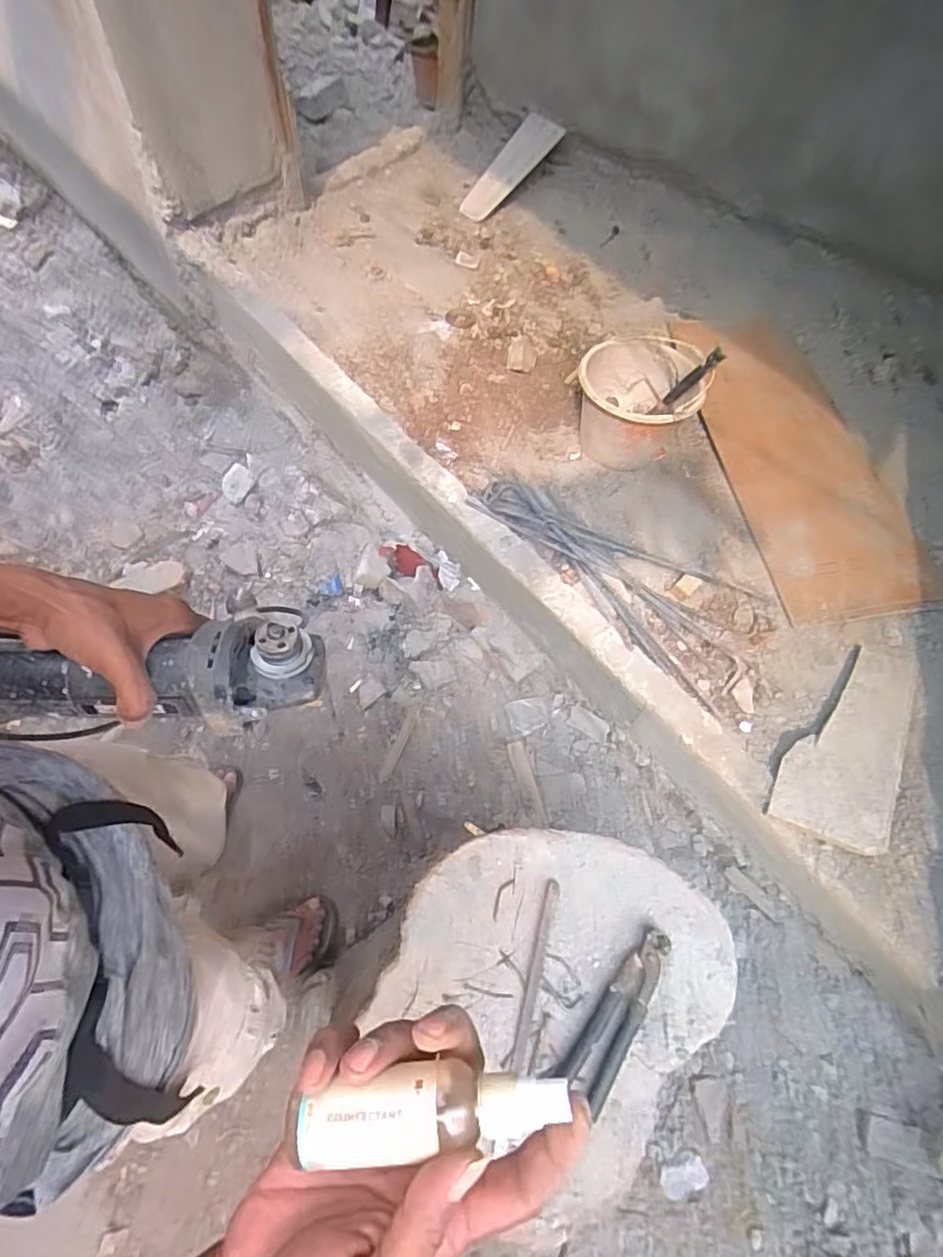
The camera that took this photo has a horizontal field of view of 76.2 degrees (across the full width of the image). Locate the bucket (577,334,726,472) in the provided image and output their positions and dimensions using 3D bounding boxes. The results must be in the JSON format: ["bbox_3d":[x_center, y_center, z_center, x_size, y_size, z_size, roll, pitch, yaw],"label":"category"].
[{"bbox_3d":[0.380,-0.522,1.380,0.269,0.211,0.264,2,62,-5],"label":"bucket"}]

